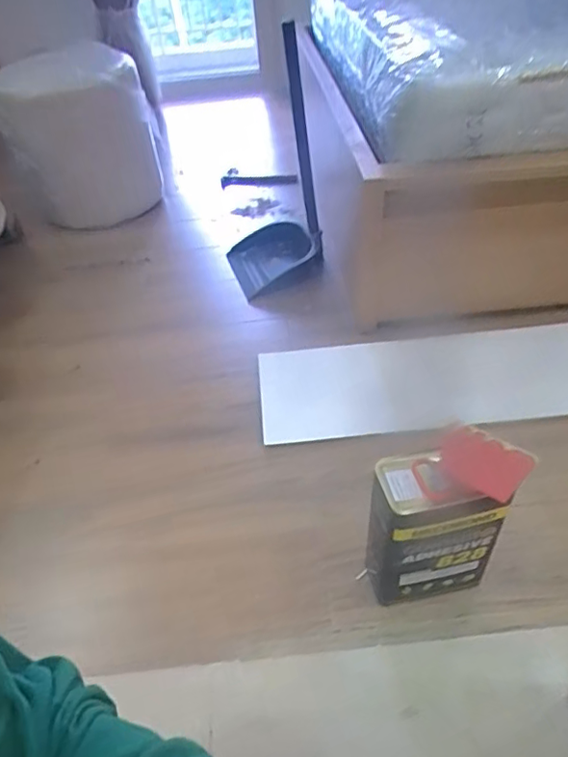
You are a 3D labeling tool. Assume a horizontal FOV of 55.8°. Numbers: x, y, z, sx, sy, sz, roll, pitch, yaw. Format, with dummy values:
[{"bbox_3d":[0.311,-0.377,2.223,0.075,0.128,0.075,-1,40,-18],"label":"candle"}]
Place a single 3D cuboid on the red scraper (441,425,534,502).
[{"bbox_3d":[0.248,0.106,0.672,0.101,0.010,0.066,28,79,25],"label":"red scraper"}]

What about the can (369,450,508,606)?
[{"bbox_3d":[0.208,0.212,0.754,0.155,0.250,0.089,-12,44,-6],"label":"can"}]

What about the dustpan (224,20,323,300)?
[{"bbox_3d":[-0.041,-0.514,1.385,0.251,0.508,0.313,-14,45,-8],"label":"dustpan"}]

